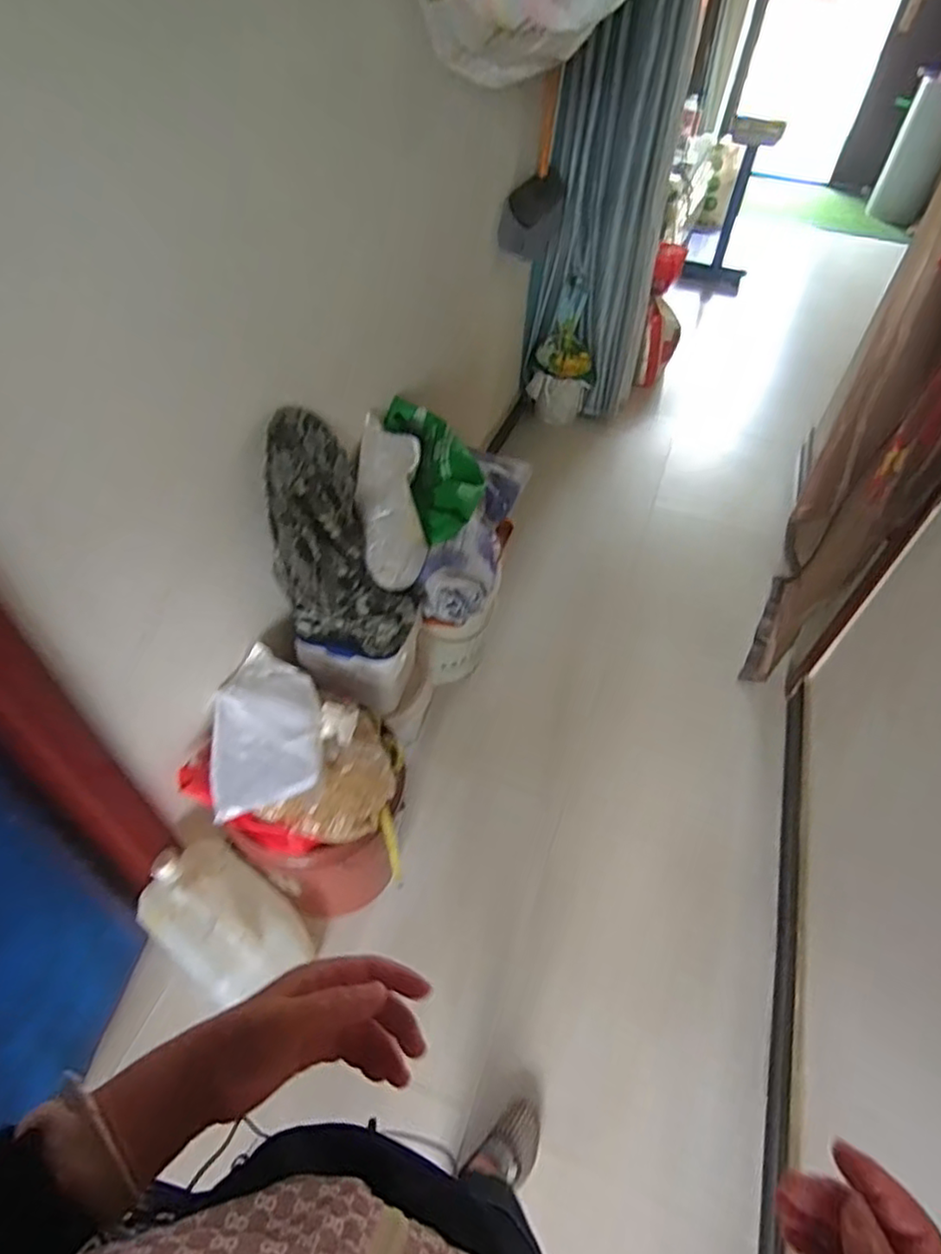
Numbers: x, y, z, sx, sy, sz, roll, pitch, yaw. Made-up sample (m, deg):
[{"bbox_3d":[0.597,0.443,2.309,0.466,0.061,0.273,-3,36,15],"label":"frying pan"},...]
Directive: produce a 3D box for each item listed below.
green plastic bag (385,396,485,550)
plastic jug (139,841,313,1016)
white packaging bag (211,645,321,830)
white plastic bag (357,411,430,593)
[{"bbox_3d":[-0.063,-0.342,1.374,0.170,0.116,0.344,-14,52,-15],"label":"green plastic bag"},{"bbox_3d":[-0.396,0.462,1.022,0.252,0.131,0.170,31,55,21],"label":"plastic jug"},{"bbox_3d":[-0.334,0.152,1.048,0.175,0.065,0.304,-5,50,-8],"label":"white packaging bag"},{"bbox_3d":[-0.157,-0.259,1.286,0.132,0.069,0.386,-4,66,-7],"label":"white plastic bag"}]

